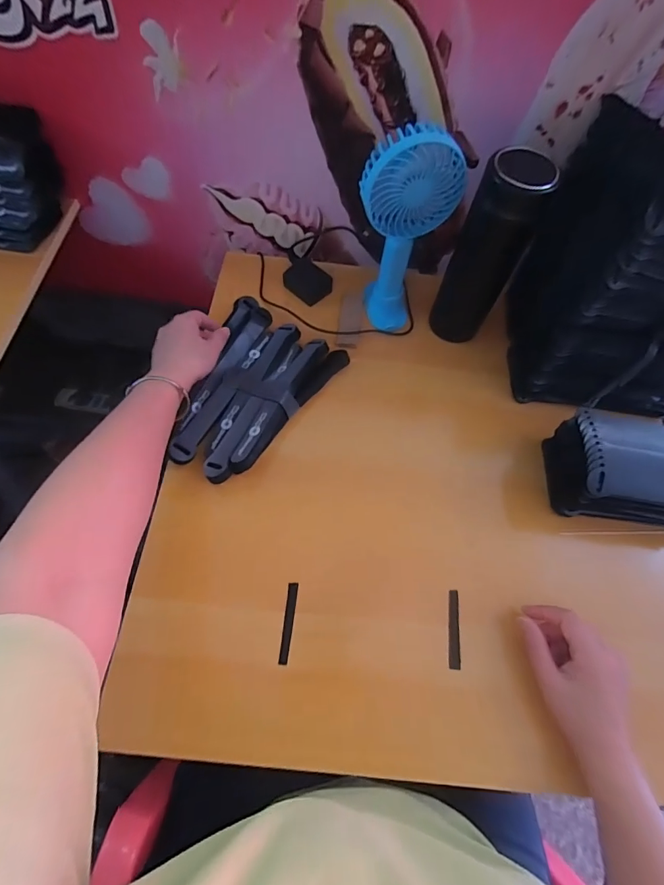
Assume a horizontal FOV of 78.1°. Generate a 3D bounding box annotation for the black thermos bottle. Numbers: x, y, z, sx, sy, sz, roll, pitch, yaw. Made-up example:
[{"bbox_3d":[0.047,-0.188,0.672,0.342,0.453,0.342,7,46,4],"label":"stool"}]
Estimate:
[{"bbox_3d":[0.175,-0.211,0.477,0.061,0.204,0.069,-28,71,-14],"label":"black thermos bottle"}]

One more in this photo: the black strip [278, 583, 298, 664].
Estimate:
[{"bbox_3d":[-0.041,0.171,0.389,0.009,0.004,0.070,6,66,0],"label":"black strip"}]

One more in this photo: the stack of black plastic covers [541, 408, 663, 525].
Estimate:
[{"bbox_3d":[0.351,0.034,0.436,0.223,0.090,0.095,8,66,0],"label":"stack of black plastic covers"}]

